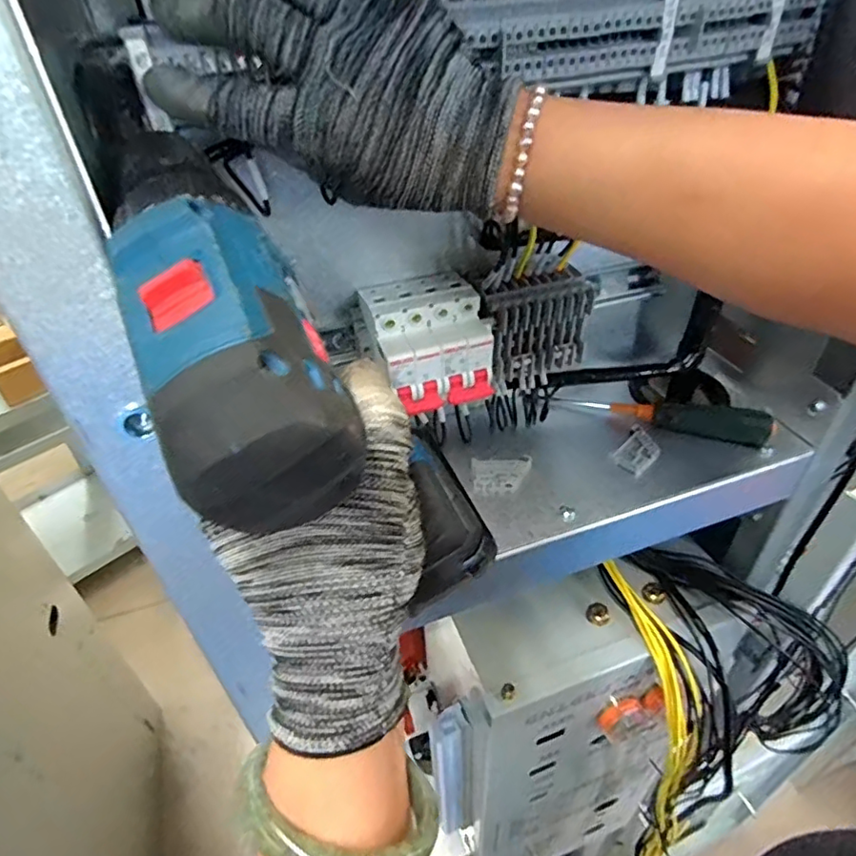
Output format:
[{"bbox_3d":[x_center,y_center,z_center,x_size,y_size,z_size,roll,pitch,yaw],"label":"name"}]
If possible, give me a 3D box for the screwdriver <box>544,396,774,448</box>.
[{"bbox_3d":[0.189,-0.014,0.465,0.163,0.022,0.021,15,44,20],"label":"screwdriver"}]

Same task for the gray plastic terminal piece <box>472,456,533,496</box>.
[{"bbox_3d":[0.056,0.035,0.424,0.045,0.005,0.034,-3,40,0],"label":"gray plastic terminal piece"}]

